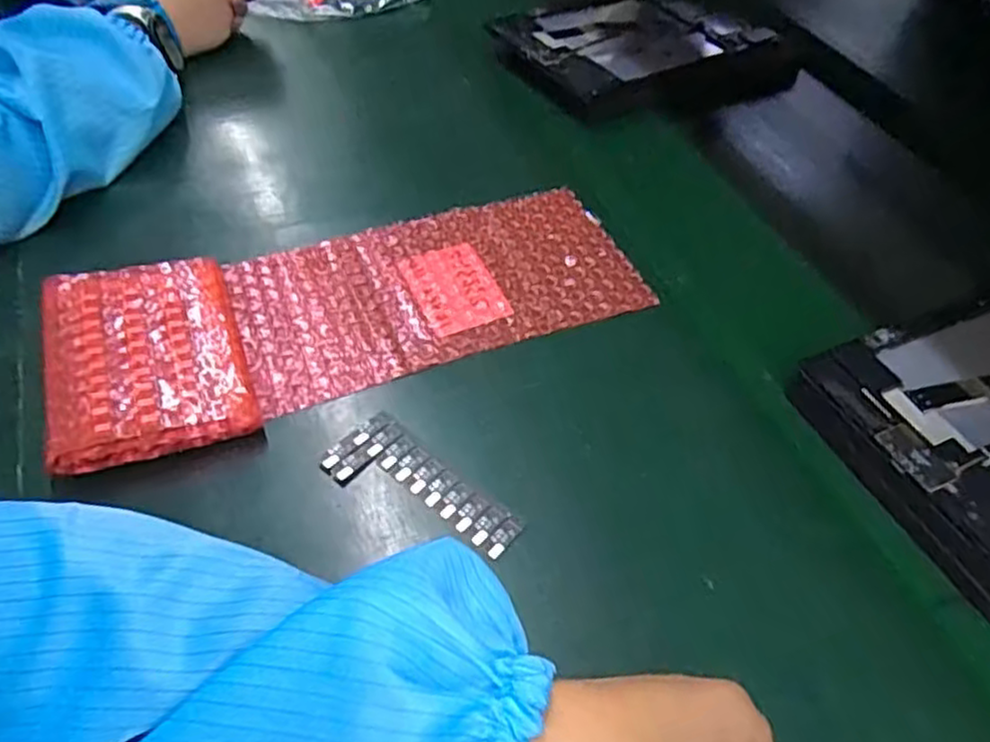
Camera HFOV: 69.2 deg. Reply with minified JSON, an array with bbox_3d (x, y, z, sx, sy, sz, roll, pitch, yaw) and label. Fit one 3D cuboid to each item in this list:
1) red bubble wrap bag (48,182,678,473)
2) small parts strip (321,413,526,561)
[{"bbox_3d":[-0.076,-0.043,0.426,0.333,0.024,0.130,-17,52,-19],"label":"red bubble wrap bag"},{"bbox_3d":[-0.037,0.059,0.350,0.099,0.004,0.042,34,54,23],"label":"small parts strip"}]

